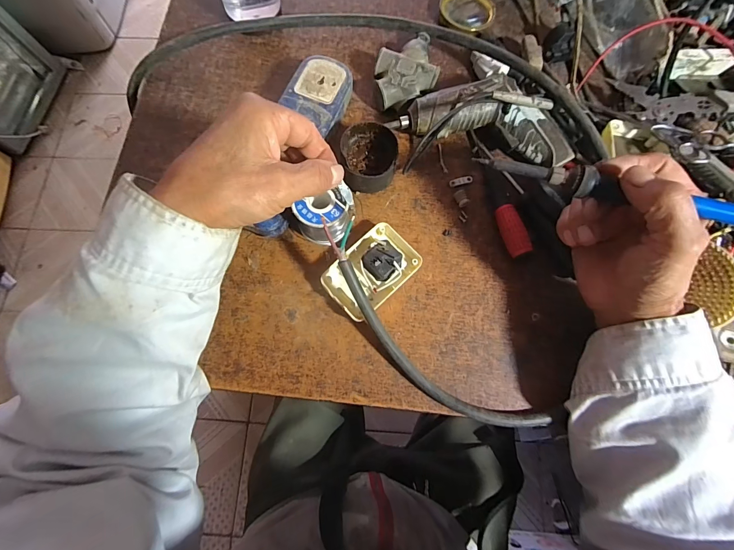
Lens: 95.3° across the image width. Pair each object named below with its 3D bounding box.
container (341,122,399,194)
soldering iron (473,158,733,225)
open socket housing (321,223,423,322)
[{"bbox_3d":[0.004,-0.121,0.342,0.055,0.030,0.061,-10,75,-2],"label":"container"},{"bbox_3d":[0.187,-0.060,0.239,0.213,0.019,0.025,16,76,9],"label":"soldering iron"},{"bbox_3d":[0.005,-0.005,0.323,0.088,0.024,0.058,-43,79,-10],"label":"open socket housing"}]

